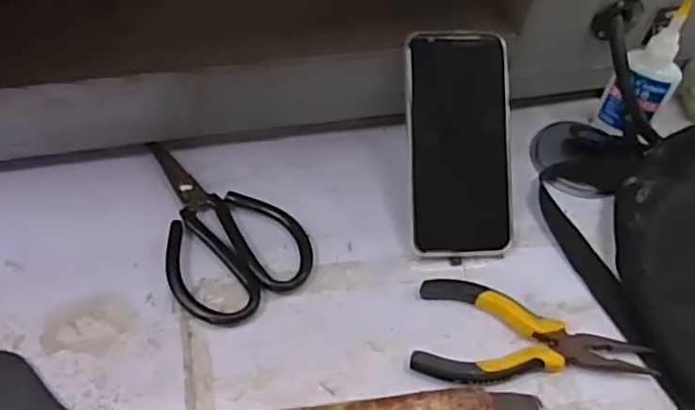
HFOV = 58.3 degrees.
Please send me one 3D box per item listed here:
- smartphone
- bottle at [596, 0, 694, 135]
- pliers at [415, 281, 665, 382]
[{"bbox_3d":[0.082,-0.044,0.461,0.076,0.015,0.162,-3,92,-8],"label":"smartphone"},{"bbox_3d":[0.239,-0.101,0.491,0.045,0.122,0.033,19,54,9],"label":"bottle"},{"bbox_3d":[0.124,0.091,0.414,0.153,0.019,0.069,12,53,4],"label":"pliers"}]

